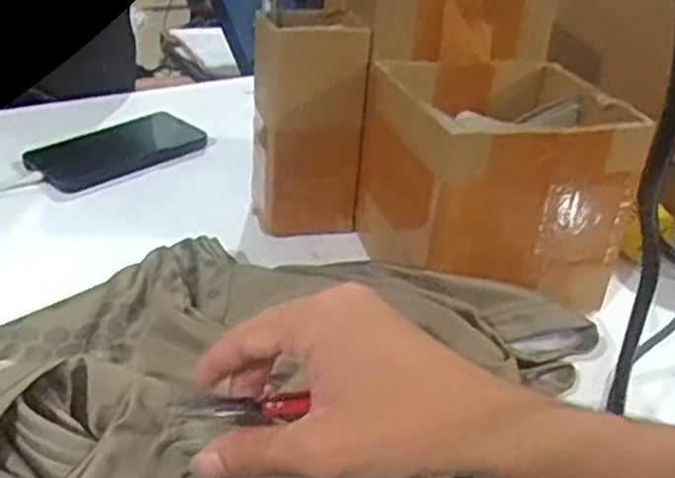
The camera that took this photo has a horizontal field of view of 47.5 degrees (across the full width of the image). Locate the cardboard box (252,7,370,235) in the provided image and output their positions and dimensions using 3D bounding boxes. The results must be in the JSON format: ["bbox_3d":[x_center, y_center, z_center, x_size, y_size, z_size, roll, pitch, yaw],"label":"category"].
[{"bbox_3d":[-0.025,-0.097,0.642,0.088,0.170,0.086,3,30,-5],"label":"cardboard box"}]

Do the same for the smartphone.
[{"bbox_3d":[-0.215,-0.089,0.757,0.170,0.006,0.083,-25,51,-35],"label":"smartphone"}]

